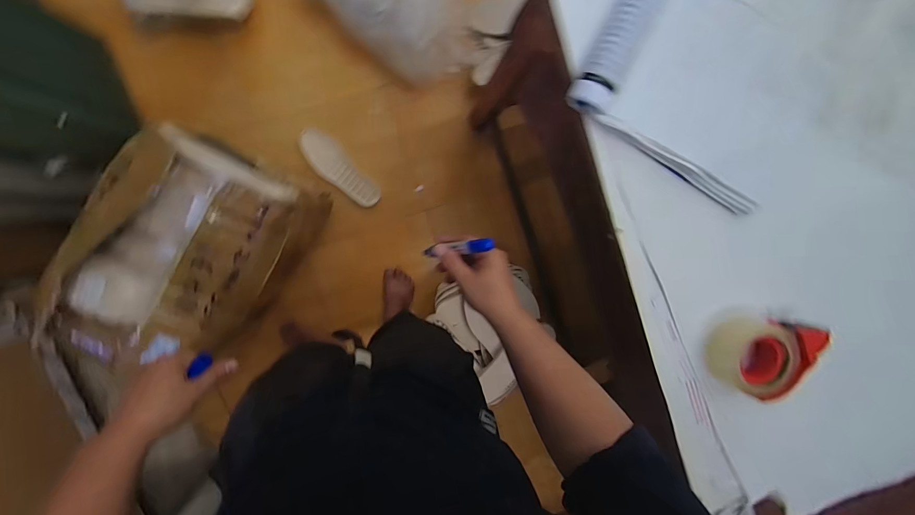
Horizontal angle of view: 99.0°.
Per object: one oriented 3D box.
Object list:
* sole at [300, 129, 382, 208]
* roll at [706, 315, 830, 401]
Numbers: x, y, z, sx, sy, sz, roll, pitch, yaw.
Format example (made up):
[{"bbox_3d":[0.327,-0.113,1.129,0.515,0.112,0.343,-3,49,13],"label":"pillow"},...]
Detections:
[{"bbox_3d":[-0.358,-0.265,1.175,0.100,0.046,0.287,-43,100,1],"label":"sole"},{"bbox_3d":[0.453,0.150,0.582,0.141,0.055,0.114,3,97,-8],"label":"roll"}]

